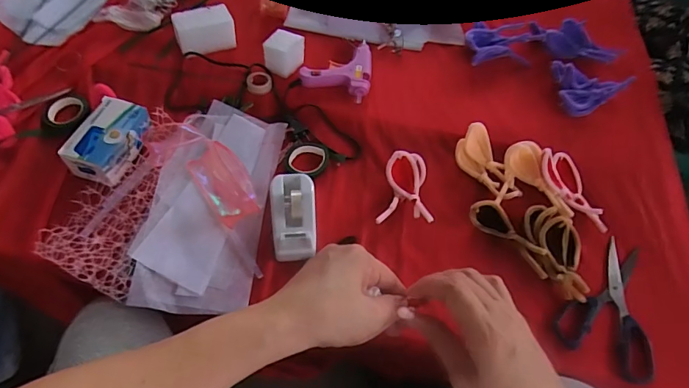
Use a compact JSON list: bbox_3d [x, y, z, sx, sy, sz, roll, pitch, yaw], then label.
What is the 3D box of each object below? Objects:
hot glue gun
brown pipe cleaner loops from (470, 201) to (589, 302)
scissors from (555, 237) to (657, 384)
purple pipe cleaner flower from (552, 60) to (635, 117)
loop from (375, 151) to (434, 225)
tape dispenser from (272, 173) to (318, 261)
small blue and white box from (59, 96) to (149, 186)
[{"bbox_3d":[-0.005,-0.198,0.681,0.103,0.019,0.109,16,58,5],"label":"hot glue gun"},{"bbox_3d":[0.235,0.049,0.539,0.154,0.036,0.103,39,63,18],"label":"brown pipe cleaner loops"},{"bbox_3d":[0.314,0.125,0.514,0.109,0.017,0.163,24,59,10],"label":"scissors"},{"bbox_3d":[0.381,-0.169,0.681,0.101,0.044,0.093,9,58,1],"label":"purple pipe cleaner flower"},{"bbox_3d":[0.082,-0.007,0.573,0.064,0.027,0.104,10,58,1],"label":"loop"},{"bbox_3d":[-0.061,0.027,0.530,0.055,0.037,0.105,-3,59,-6],"label":"tape dispenser"},{"bbox_3d":[-0.306,-0.072,0.569,0.070,0.040,0.107,17,58,6],"label":"small blue and white box"}]

